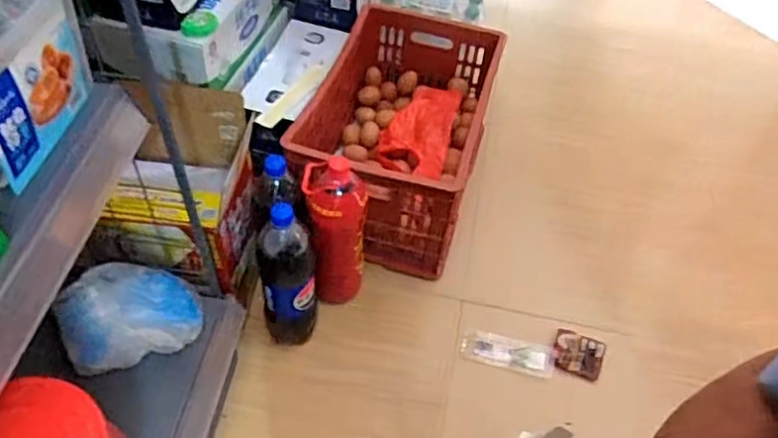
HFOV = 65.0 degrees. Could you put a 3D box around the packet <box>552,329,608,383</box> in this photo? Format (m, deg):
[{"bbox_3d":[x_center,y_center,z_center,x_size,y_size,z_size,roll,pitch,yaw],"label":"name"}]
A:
[{"bbox_3d":[0.325,0.232,1.052,0.081,0.018,0.078,21,51,11],"label":"packet"}]

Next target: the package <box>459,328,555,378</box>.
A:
[{"bbox_3d":[0.204,0.227,1.052,0.156,0.009,0.059,14,50,6],"label":"package"}]

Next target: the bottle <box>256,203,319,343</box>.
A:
[{"bbox_3d":[-0.155,0.090,0.944,0.085,0.293,0.087,-5,51,-11],"label":"bottle"}]

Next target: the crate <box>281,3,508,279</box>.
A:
[{"bbox_3d":[0.015,-0.157,1.183,0.309,0.272,0.444,15,50,7],"label":"crate"}]

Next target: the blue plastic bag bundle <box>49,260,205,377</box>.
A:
[{"bbox_3d":[-0.344,0.123,0.810,0.176,0.057,0.136,-7,51,-12],"label":"blue plastic bag bundle"}]

